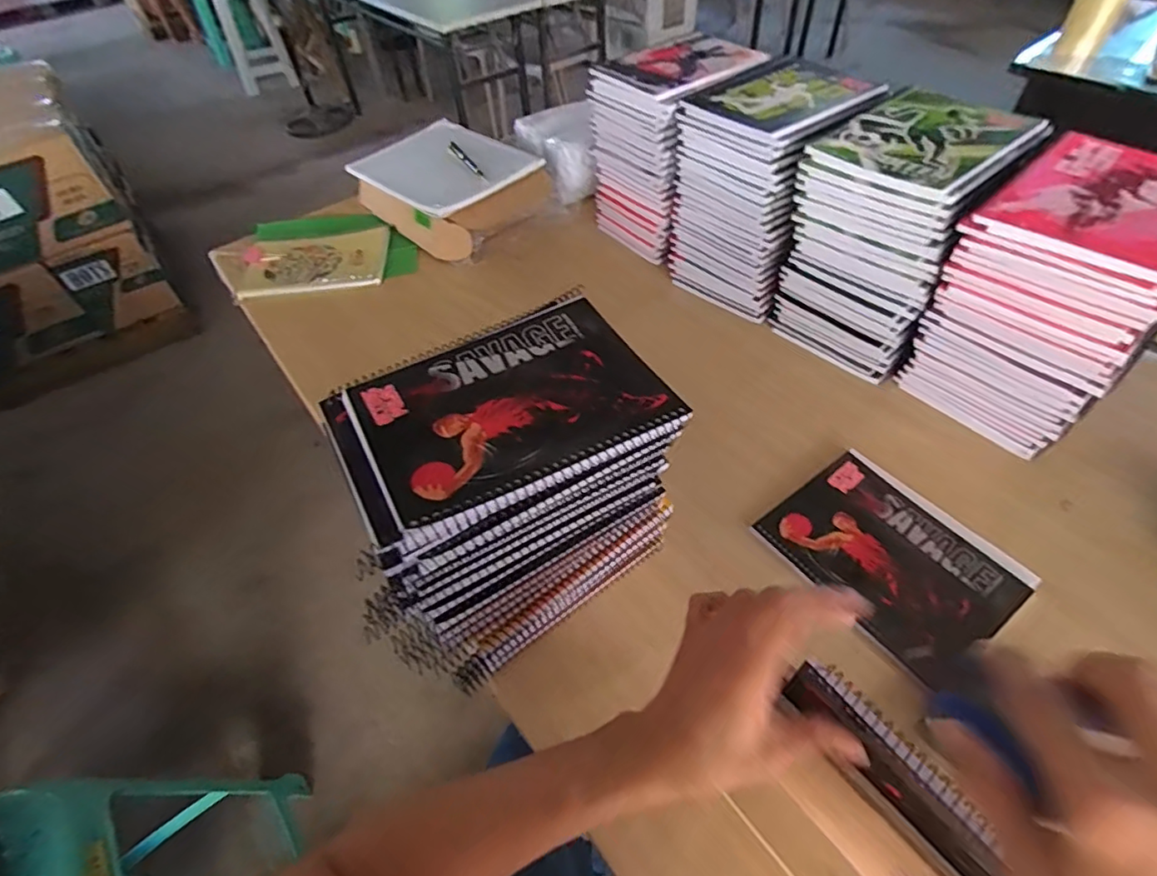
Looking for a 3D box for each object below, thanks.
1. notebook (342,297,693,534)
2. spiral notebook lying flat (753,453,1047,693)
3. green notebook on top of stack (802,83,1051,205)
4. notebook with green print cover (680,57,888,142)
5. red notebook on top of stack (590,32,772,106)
[{"bbox_3d":[-0.047,-0.028,0.380,0.194,0.015,0.153,-24,52,-15],"label":"notebook"},{"bbox_3d":[0.287,0.108,0.517,0.156,0.015,0.189,-32,55,-20],"label":"spiral notebook lying flat"},{"bbox_3d":[0.364,-0.308,0.574,0.204,0.015,0.154,-35,56,-22],"label":"green notebook on top of stack"},{"bbox_3d":[0.247,-0.403,0.661,0.187,0.014,0.155,-28,54,-18],"label":"notebook with green print cover"},{"bbox_3d":[0.142,-0.503,0.751,0.204,0.015,0.162,-32,55,-21],"label":"red notebook on top of stack"}]

